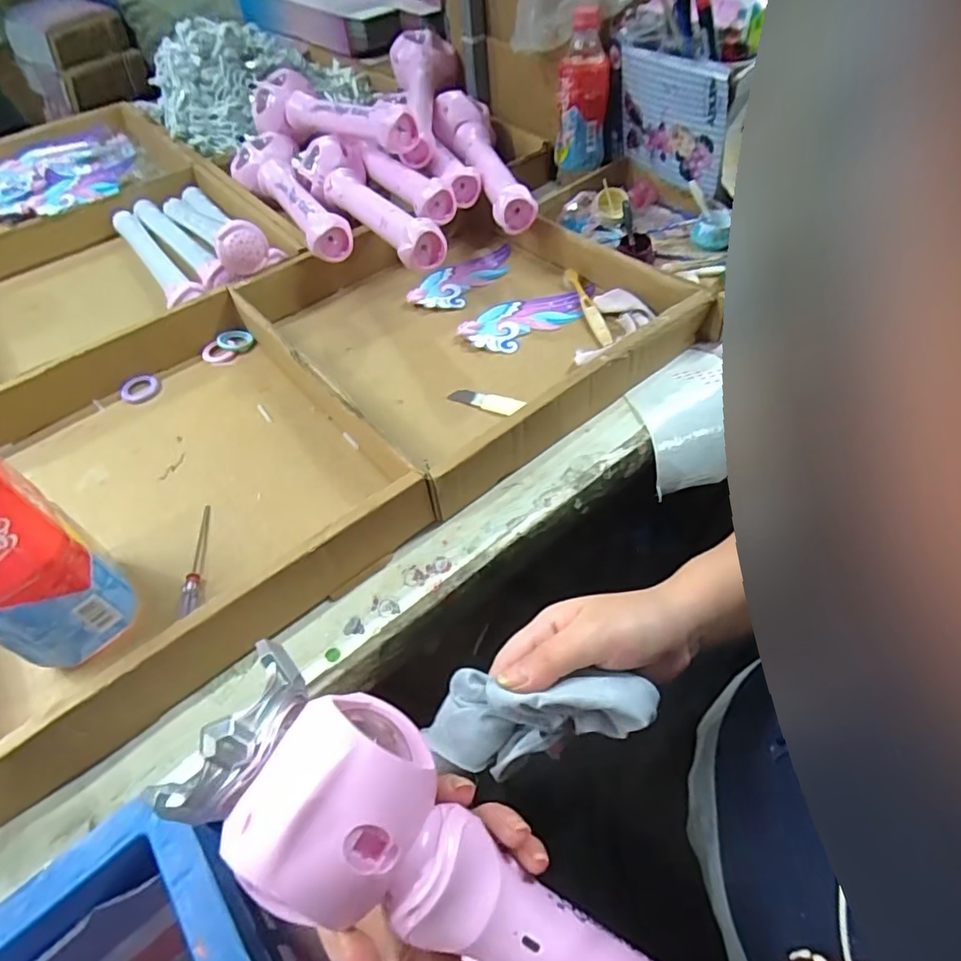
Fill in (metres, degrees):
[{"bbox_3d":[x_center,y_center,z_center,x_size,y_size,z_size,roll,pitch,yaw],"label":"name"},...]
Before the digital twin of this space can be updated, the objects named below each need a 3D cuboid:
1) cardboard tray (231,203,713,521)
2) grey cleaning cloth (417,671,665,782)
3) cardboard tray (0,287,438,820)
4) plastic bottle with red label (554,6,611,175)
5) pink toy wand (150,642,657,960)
[{"bbox_3d":[-0.017,-0.185,0.596,0.352,0.060,0.372,-35,60,-20],"label":"cardboard tray"},{"bbox_3d":[0.031,0.125,0.301,0.122,0.041,0.048,-11,55,5],"label":"grey cleaning cloth"},{"bbox_3d":[-0.285,-0.004,0.472,0.342,0.067,0.375,-35,60,-20],"label":"cardboard tray"},{"bbox_3d":[0.133,-0.490,0.716,0.065,0.168,0.052,11,54,13],"label":"plastic bottle with red label"},{"bbox_3d":[0.032,0.197,0.234,0.344,0.047,0.082,36,61,-4],"label":"pink toy wand"}]

